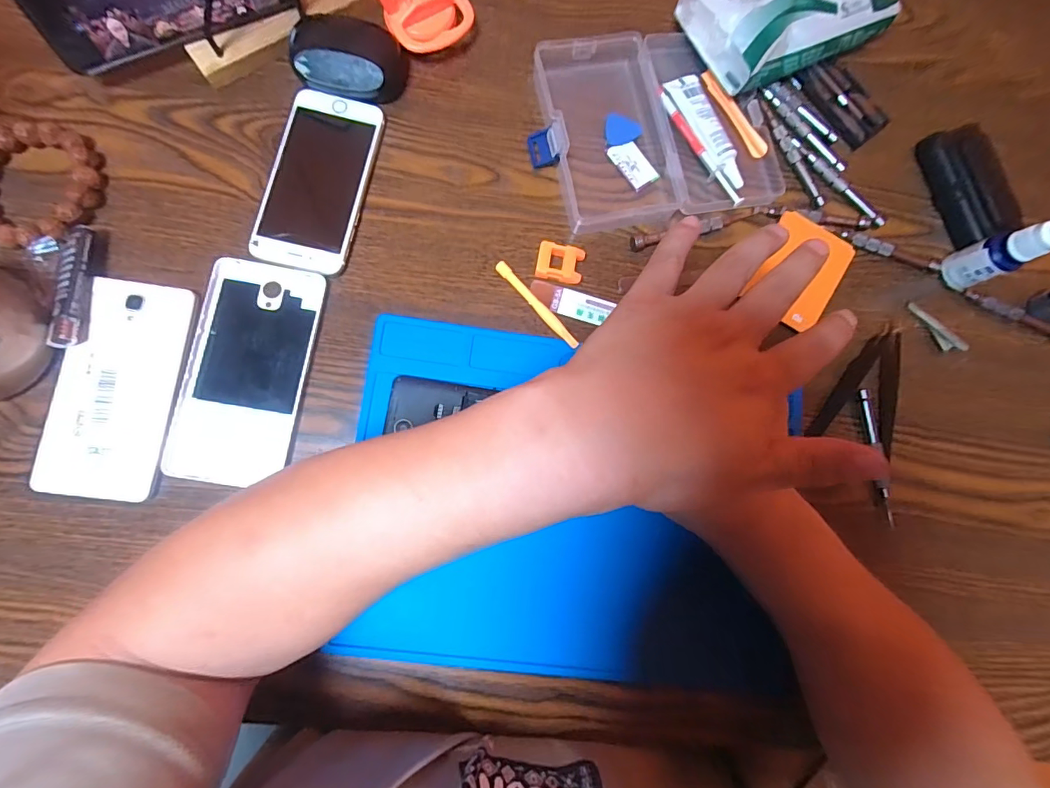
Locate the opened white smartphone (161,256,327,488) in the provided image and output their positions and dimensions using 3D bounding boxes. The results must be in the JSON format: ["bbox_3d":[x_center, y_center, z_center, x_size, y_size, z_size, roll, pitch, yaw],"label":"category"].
[{"bbox_3d":[-0.189,-0.016,0.324,0.075,0.007,0.151,9,81,-4],"label":"opened white smartphone"}]

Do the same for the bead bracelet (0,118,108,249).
[{"bbox_3d":[-0.332,-0.141,0.322,0.075,0.017,0.089,7,82,-4],"label":"bead bracelet"}]

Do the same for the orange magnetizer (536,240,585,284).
[{"bbox_3d":[0.026,-0.097,0.353,0.034,0.013,0.026,9,81,-4],"label":"orange magnetizer"}]

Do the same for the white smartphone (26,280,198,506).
[{"bbox_3d":[-0.266,-0.005,0.311,0.068,0.014,0.142,8,82,-4],"label":"white smartphone"}]

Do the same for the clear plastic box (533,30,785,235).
[{"bbox_3d":[0.105,-0.212,0.371,0.175,0.021,0.151,-12,83,-7],"label":"clear plastic box"}]

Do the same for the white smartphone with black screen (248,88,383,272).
[{"bbox_3d":[-0.150,-0.156,0.346,0.066,0.011,0.135,12,81,-4],"label":"white smartphone with black screen"}]

